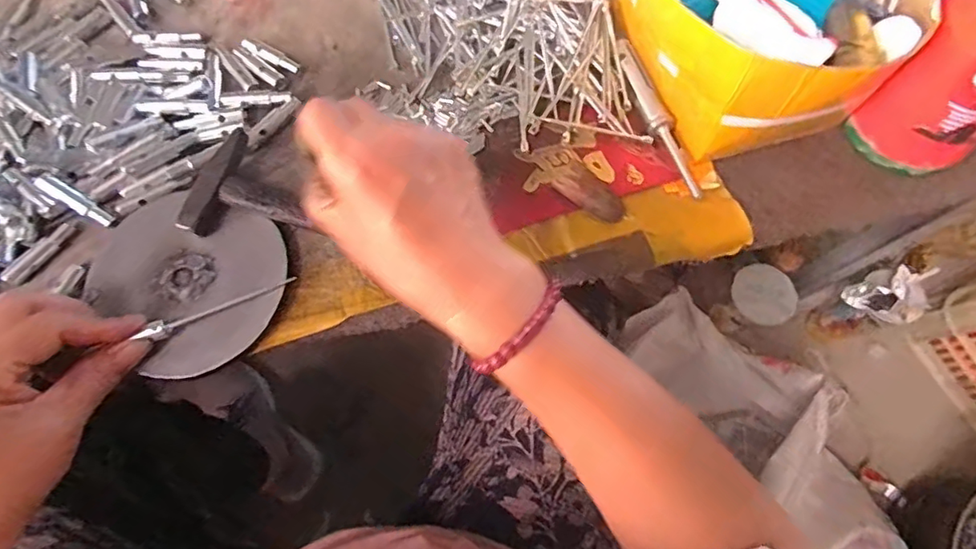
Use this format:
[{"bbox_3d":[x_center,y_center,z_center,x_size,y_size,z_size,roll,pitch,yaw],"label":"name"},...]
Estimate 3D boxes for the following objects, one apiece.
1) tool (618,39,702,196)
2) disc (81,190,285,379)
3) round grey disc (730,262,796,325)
[{"bbox_3d":[0.119,-0.113,0.384,0.018,0.011,0.131,-21,74,-6],"label":"tool"},{"bbox_3d":[-0.194,-0.002,0.353,0.126,0.009,0.110,43,78,12],"label":"disc"},{"bbox_3d":[0.391,0.029,0.770,0.088,0.007,0.077,34,114,10],"label":"round grey disc"}]

